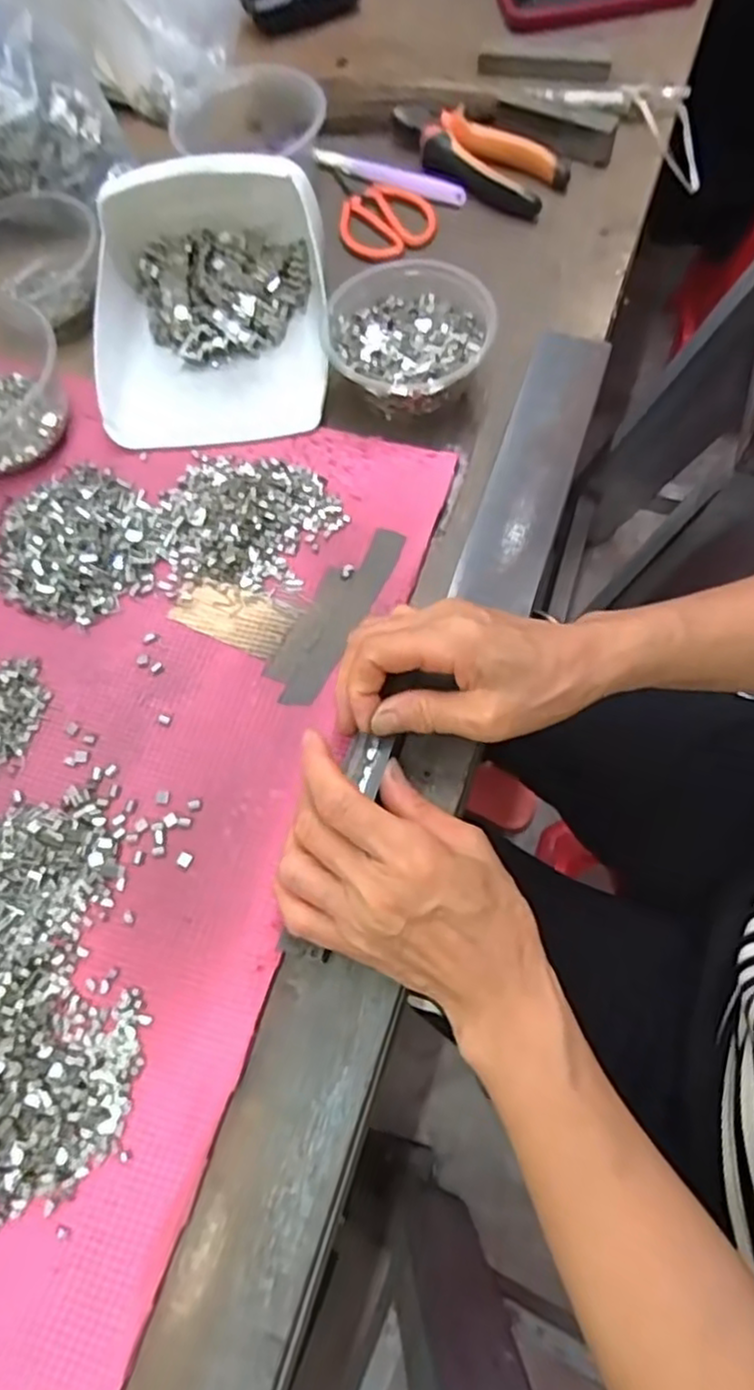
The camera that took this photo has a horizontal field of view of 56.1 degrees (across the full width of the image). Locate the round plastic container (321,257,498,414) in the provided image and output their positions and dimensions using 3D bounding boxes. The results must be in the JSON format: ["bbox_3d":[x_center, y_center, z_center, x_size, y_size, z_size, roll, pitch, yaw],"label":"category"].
[{"bbox_3d":[0.020,-0.227,0.461,0.104,0.045,0.099,-1,69,3],"label":"round plastic container"}]

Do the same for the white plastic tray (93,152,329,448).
[{"bbox_3d":[-0.112,-0.263,0.464,0.155,0.074,0.173,-5,69,1],"label":"white plastic tray"}]

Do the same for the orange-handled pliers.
[{"bbox_3d":[0.074,-0.426,0.556,0.152,0.019,0.061,37,75,15],"label":"orange-handled pliers"}]

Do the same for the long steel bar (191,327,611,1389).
[{"bbox_3d":[0.023,0.061,0.377,0.047,0.016,0.667,18,71,9],"label":"long steel bar"}]

